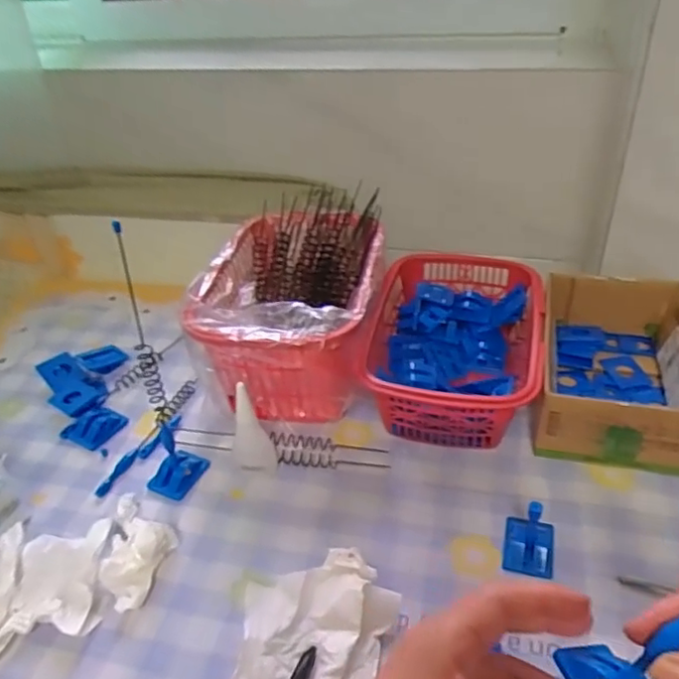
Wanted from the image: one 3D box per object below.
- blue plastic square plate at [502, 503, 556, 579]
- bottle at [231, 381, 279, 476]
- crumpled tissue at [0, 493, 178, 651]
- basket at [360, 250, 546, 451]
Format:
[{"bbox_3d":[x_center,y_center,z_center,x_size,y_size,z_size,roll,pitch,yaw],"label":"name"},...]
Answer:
[{"bbox_3d":[0.135,0.134,0.428,0.034,0.044,0.042,7,39,16],"label":"blue plastic square plate"},{"bbox_3d":[-0.071,0.070,0.480,0.035,0.079,0.028,-15,39,-11],"label":"bottle"},{"bbox_3d":[-0.199,0.166,0.431,0.157,0.029,0.093,-20,40,-18],"label":"crumpled tissue"},{"bbox_3d":[0.109,0.004,0.569,0.143,0.072,0.206,5,39,13],"label":"basket"}]

